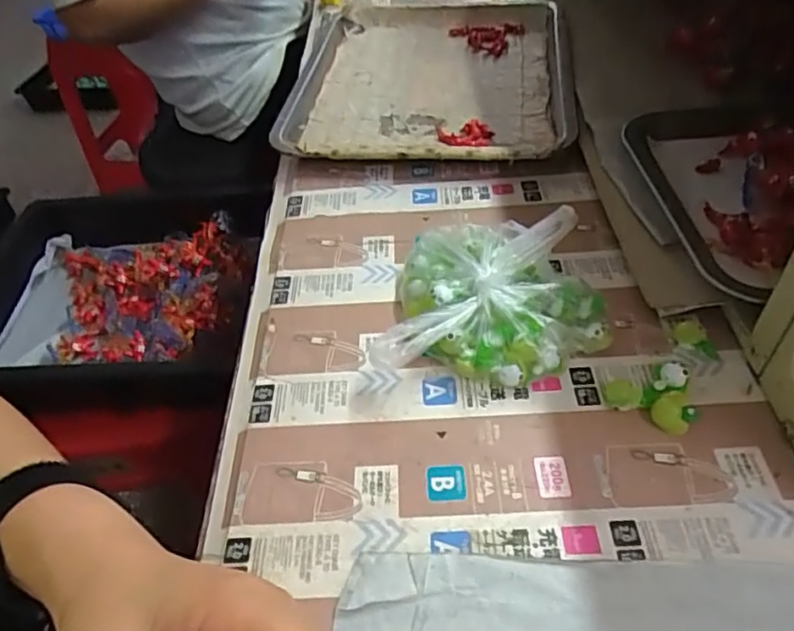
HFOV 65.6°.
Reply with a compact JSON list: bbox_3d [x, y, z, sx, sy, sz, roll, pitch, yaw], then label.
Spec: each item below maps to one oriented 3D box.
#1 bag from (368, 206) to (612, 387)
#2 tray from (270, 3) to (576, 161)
[{"bbox_3d":[0.058,-0.014,0.391,0.137,0.041,0.120,-2,47,6],"label":"bag"},{"bbox_3d":[0.025,-0.238,0.617,0.278,0.026,0.311,1,47,8],"label":"tray"}]

